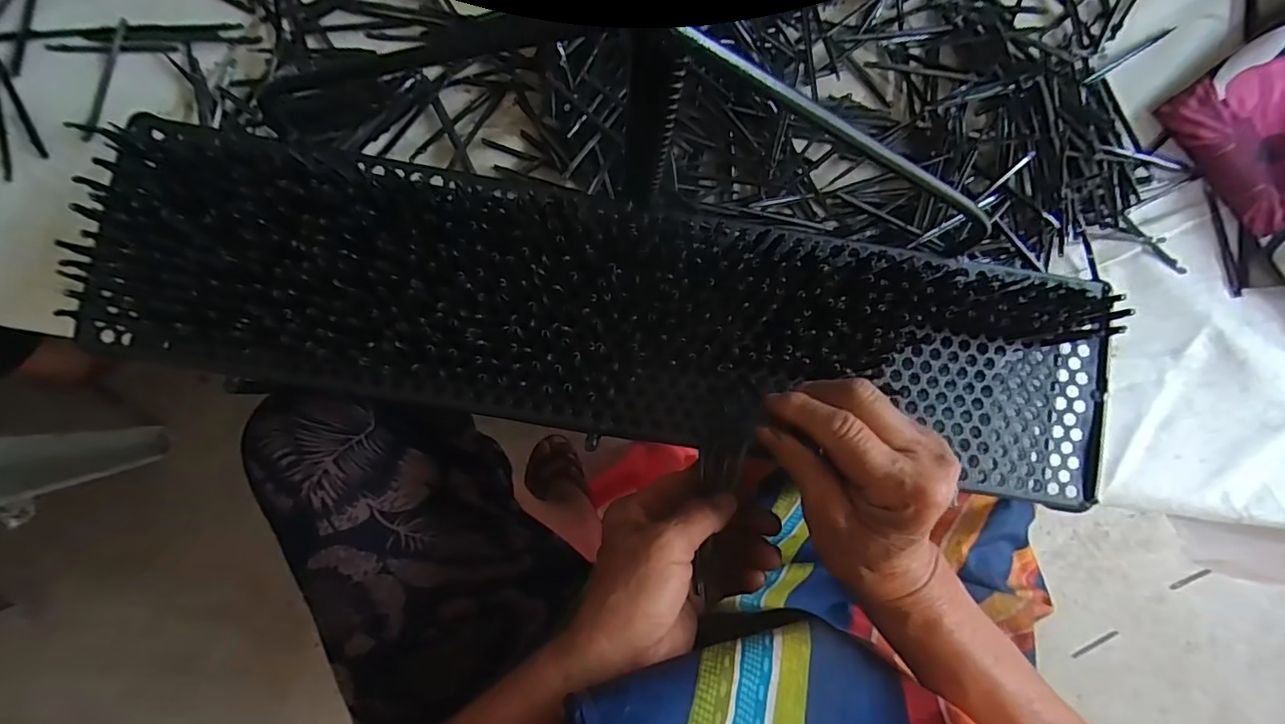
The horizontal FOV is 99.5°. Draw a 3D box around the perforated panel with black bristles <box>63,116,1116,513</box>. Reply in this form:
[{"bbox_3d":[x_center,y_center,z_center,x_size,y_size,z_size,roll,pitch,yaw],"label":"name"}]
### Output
[{"bbox_3d":[-0.013,-0.027,0.323,0.596,0.053,0.140,7,89,-6],"label":"perforated panel with black bristles"}]

